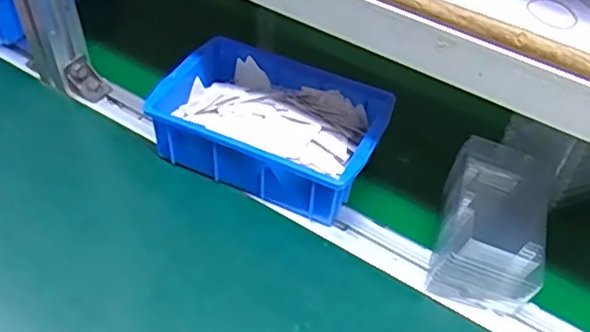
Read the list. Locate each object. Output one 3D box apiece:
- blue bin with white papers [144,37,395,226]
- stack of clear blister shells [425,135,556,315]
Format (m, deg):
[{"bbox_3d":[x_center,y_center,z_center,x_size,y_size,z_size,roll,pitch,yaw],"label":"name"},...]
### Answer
[{"bbox_3d":[-0.020,-0.038,0.587,0.206,0.066,0.139,21,49,15],"label":"blue bin with white papers"},{"bbox_3d":[0.165,0.052,0.515,0.086,0.069,0.127,18,48,13],"label":"stack of clear blister shells"}]

